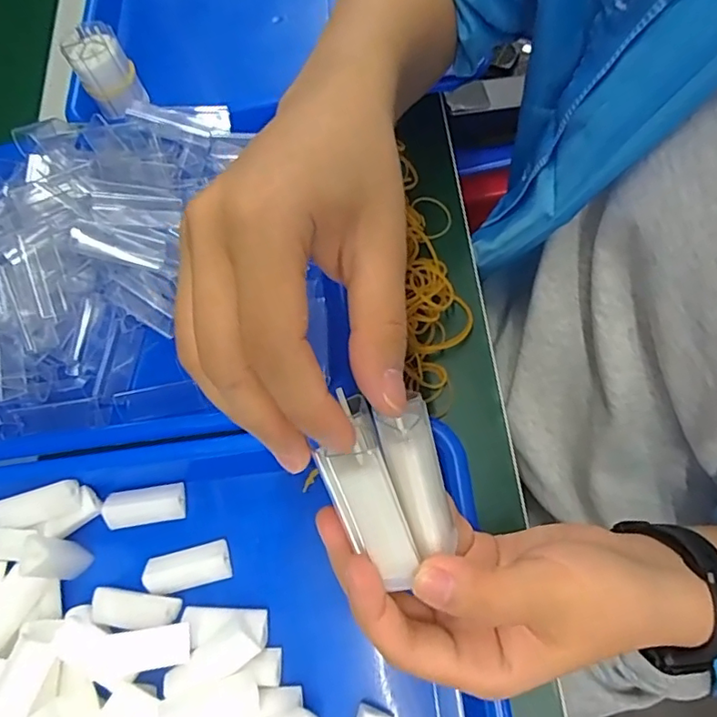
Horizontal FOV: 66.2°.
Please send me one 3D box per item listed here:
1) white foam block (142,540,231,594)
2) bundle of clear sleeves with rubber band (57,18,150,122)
[{"bbox_3d":[-0.096,0.117,0.307,0.046,0.010,0.021,-16,67,1],"label":"white foam block"},{"bbox_3d":[-0.195,-0.222,0.424,0.040,0.054,0.041,-29,68,-5],"label":"bundle of clear sleeves with rubber band"}]

